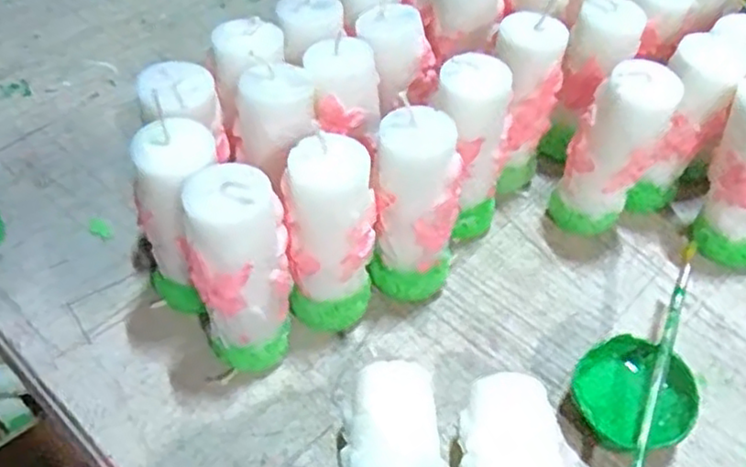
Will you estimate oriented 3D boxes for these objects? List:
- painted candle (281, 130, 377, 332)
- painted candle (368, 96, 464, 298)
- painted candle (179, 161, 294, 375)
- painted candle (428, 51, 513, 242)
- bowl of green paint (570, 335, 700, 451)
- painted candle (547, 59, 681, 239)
[{"bbox_3d":[-0.020,0.004,0.341,0.040,0.105,0.036,-4,50,-5],"label":"painted candle"},{"bbox_3d":[0.022,-0.010,0.357,0.041,0.105,0.044,1,50,-1],"label":"painted candle"},{"bbox_3d":[-0.062,0.020,0.326,0.047,0.108,0.048,-5,50,-5],"label":"painted candle"},{"bbox_3d":[0.053,-0.043,0.382,0.037,0.107,0.036,0,53,0],"label":"painted candle"},{"bbox_3d":[0.122,0.080,0.336,0.054,0.030,0.052,1,50,-1],"label":"bowl of green paint"},{"bbox_3d":[0.134,-0.044,0.392,0.041,0.105,0.042,32,57,23],"label":"painted candle"}]

